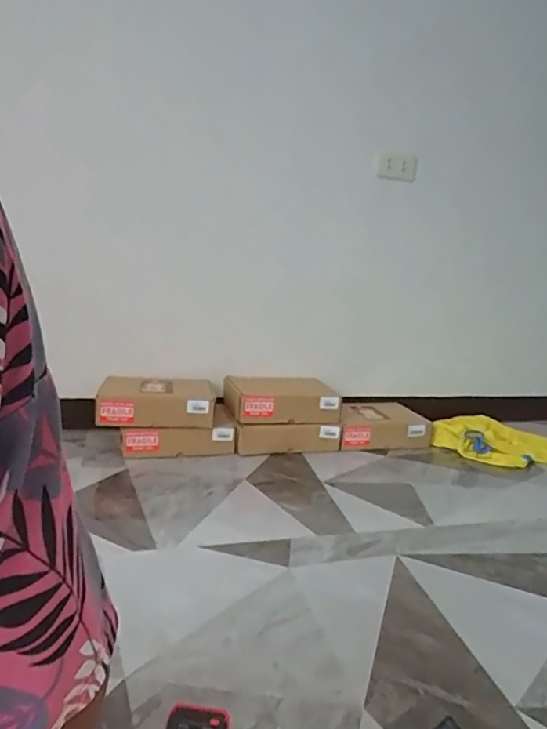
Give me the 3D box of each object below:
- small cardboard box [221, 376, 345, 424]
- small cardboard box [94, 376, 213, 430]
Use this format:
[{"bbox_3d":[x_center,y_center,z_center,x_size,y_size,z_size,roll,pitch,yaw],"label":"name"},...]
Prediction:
[{"bbox_3d":[0.019,0.085,1.306,0.283,0.091,0.155,-1,12,-22],"label":"small cardboard box"},{"bbox_3d":[-0.279,0.090,1.211,0.262,0.079,0.121,2,11,-11],"label":"small cardboard box"}]

